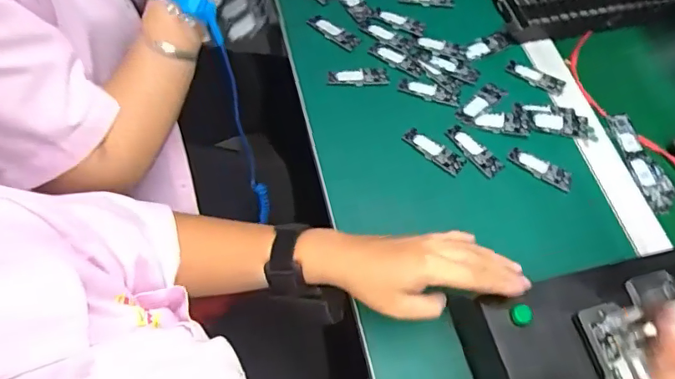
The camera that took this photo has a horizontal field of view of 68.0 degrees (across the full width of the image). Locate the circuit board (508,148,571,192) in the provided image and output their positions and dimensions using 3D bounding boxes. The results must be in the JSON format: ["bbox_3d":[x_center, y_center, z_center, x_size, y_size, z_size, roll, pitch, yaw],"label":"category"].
[{"bbox_3d":[0.221,-0.022,0.546,0.070,0.004,0.025,26,61,11],"label":"circuit board"}]

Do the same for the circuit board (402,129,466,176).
[{"bbox_3d":[0.106,-0.042,0.548,0.071,0.005,0.025,31,62,14],"label":"circuit board"}]

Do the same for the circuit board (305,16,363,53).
[{"bbox_3d":[-0.005,-0.199,0.627,0.068,0.005,0.028,31,62,14],"label":"circuit board"}]

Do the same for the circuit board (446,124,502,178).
[{"bbox_3d":[0.151,-0.043,0.553,0.024,0.004,0.071,-34,67,-22],"label":"circuit board"}]

